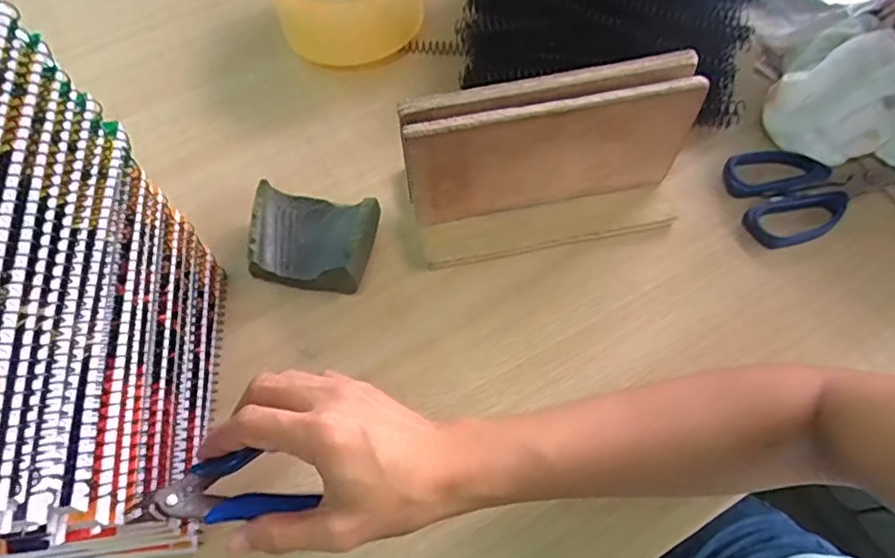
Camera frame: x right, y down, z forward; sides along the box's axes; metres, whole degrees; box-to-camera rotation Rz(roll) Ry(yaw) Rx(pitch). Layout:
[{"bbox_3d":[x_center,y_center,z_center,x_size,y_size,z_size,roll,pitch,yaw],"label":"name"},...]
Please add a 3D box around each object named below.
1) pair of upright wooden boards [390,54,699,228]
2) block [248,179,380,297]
[{"bbox_3d":[0.068,-0.088,0.410,0.191,0.110,0.031,-11,63,-5],"label":"pair of upright wooden boards"},{"bbox_3d":[-0.098,-0.029,0.430,0.089,0.035,0.074,10,63,5],"label":"block"}]

